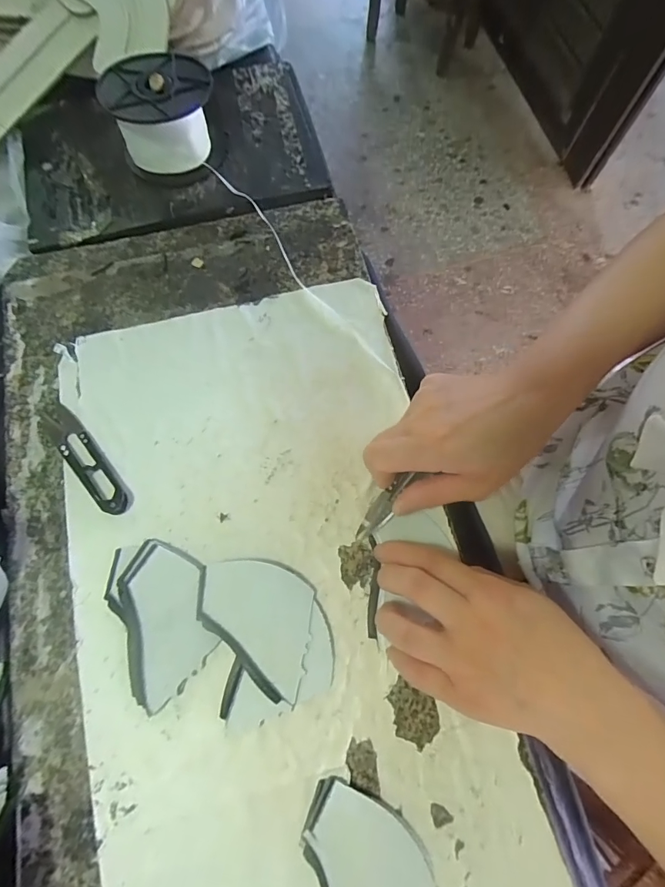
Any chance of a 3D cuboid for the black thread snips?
[{"bbox_3d":[-0.181,0.009,0.319,0.023,0.009,0.101,-42,76,-12],"label":"black thread snips"}]

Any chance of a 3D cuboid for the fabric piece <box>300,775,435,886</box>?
[{"bbox_3d":[0.012,0.246,0.243,0.080,0.007,0.082,31,75,11],"label":"fabric piece"}]

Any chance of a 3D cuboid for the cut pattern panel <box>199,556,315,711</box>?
[{"bbox_3d":[-0.050,0.116,0.280,0.071,0.015,0.079,4,72,3],"label":"cut pattern panel"}]

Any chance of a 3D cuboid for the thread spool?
[{"bbox_3d":[-0.151,-0.298,0.398,0.090,0.060,0.094,0,72,1],"label":"thread spool"}]

